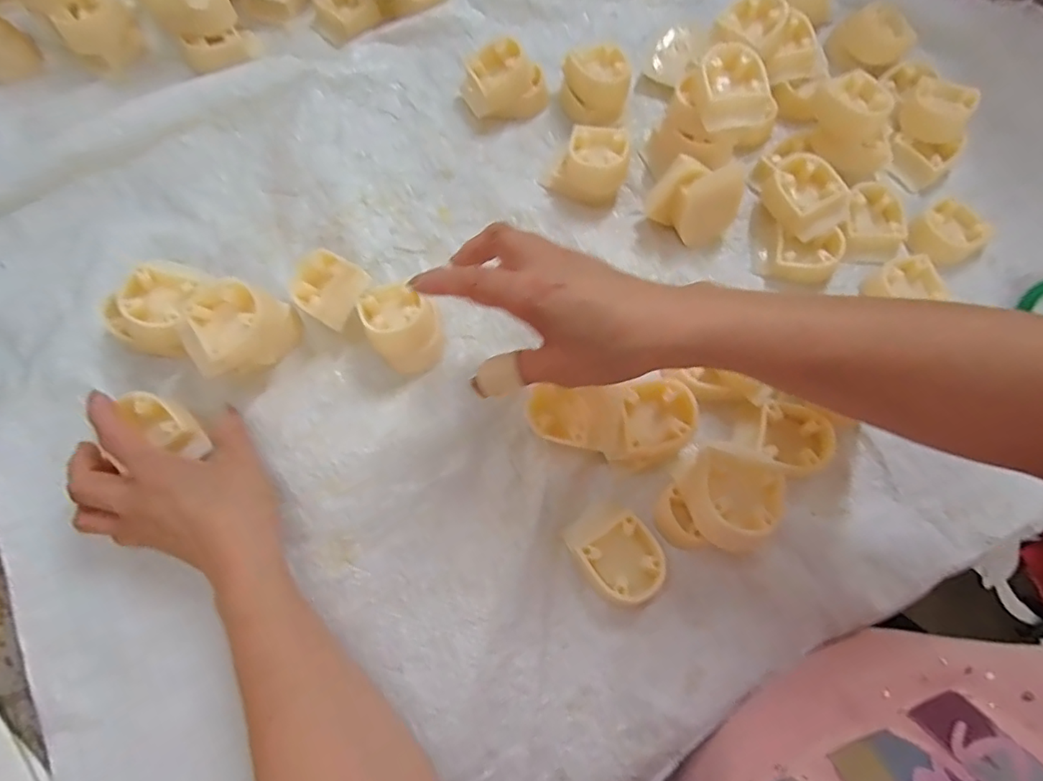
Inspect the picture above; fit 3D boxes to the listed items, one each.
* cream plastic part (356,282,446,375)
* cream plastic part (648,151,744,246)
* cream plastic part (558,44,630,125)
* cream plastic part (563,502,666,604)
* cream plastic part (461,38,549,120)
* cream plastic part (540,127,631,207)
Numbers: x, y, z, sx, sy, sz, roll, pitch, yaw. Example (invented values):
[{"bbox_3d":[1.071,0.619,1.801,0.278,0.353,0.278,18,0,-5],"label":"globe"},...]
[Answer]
[{"bbox_3d":[-0.083,-0.046,0.384,0.049,0.041,0.057,-29,73,-9],"label":"cream plastic part"},{"bbox_3d":[0.130,-0.142,0.405,0.062,0.050,0.043,29,73,10],"label":"cream plastic part"},{"bbox_3d":[0.061,-0.257,0.459,0.055,0.035,0.053,0,70,0],"label":"cream plastic part"},{"bbox_3d":[0.061,0.103,0.339,0.048,0.017,0.054,-30,73,-10],"label":"cream plastic part"},{"bbox_3d":[-0.014,-0.262,0.458,0.069,0.039,0.049,-6,70,-2],"label":"cream plastic part"},{"bbox_3d":[0.052,-0.180,0.428,0.064,0.037,0.052,15,71,5],"label":"cream plastic part"}]

